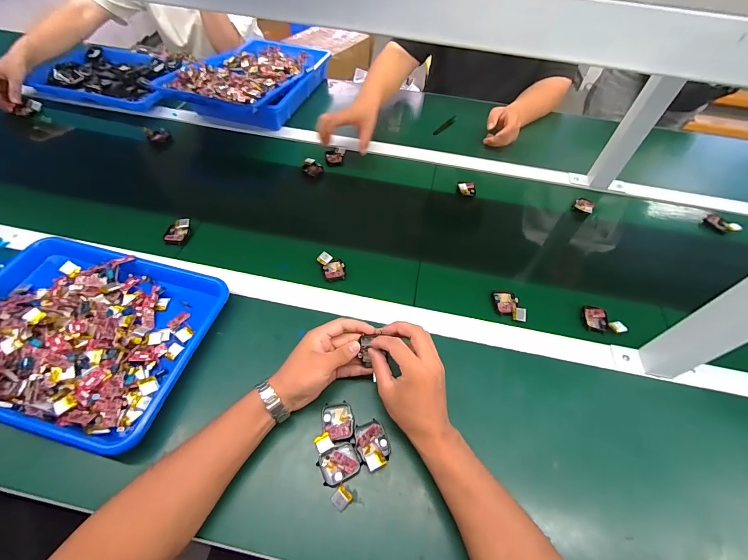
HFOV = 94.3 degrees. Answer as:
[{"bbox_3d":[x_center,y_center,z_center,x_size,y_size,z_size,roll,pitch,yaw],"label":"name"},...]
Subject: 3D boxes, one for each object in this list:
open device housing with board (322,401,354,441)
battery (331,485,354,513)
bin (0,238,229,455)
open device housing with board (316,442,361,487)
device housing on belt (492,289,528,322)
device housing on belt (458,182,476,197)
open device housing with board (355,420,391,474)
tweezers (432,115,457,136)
[{"bbox_3d":[-0.046,0.179,0.440,0.038,0.006,0.046,-5,54,-6],"label":"open device housing with board"},{"bbox_3d":[-0.037,0.247,0.391,0.019,0.009,0.020,32,58,19],"label":"battery"},{"bbox_3d":[-0.391,0.062,0.464,0.314,0.044,0.248,14,54,7],"label":"bin"},{"bbox_3d":[-0.041,0.218,0.412,0.046,0.007,0.039,-26,59,-20],"label":"open device housing with board"},{"bbox_3d":[0.217,0.040,0.560,0.037,0.023,0.060,-1,54,-3],"label":"device housing on belt"},{"bbox_3d":[0.198,-0.194,0.738,0.039,0.018,0.029,4,53,0],"label":"device housing on belt"},{"bbox_3d":[-0.001,0.203,0.427,0.037,0.011,0.052,-22,57,-18],"label":"open device housing with board"},{"bbox_3d":[0.183,-0.397,0.891,0.019,0.008,0.107,38,60,23],"label":"tweezers"}]

